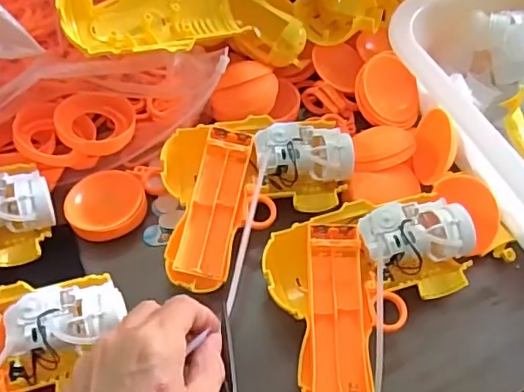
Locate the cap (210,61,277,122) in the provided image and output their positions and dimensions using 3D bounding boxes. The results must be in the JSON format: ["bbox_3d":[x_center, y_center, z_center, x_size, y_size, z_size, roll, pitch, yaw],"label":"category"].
[{"bbox_3d":[-0.014,-0.086,0.464,0.051,0.028,0.047,2,99,3],"label":"cap"}]

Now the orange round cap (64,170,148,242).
[{"bbox_3d":[-0.115,0.006,0.418,0.057,0.020,0.050,-21,57,-14],"label":"orange round cap"}]

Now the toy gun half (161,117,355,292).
[{"bbox_3d":[-0.001,-0.001,0.395,0.132,0.034,0.114,-6,55,-4],"label":"toy gun half"}]

